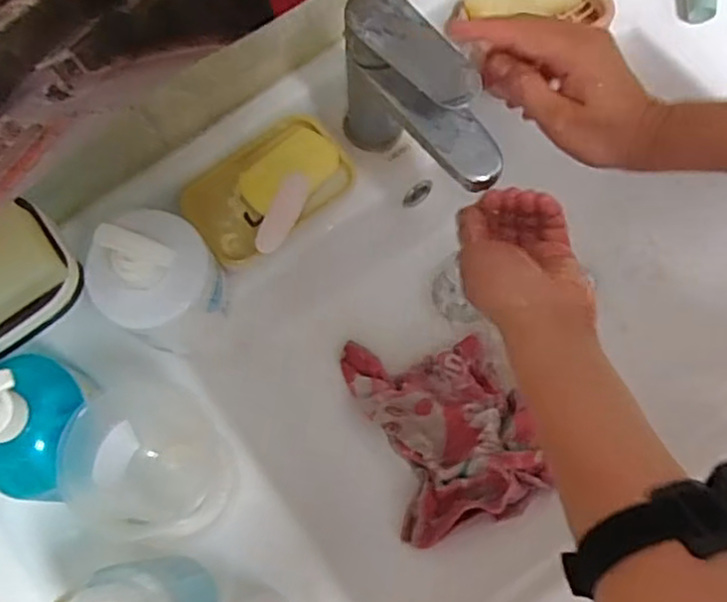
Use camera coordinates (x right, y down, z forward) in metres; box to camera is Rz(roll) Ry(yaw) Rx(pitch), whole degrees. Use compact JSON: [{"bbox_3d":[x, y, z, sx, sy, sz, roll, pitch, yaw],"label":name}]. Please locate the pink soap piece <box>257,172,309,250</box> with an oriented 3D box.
[{"bbox_3d":[-0.063,-0.071,0.530,0.020,0.007,0.070,26,74,11],"label":"pink soap piece"}]

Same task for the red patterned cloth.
[{"bbox_3d":[0.072,0.103,0.595,0.135,0.065,0.182,-19,71,-4],"label":"red patterned cloth"}]

